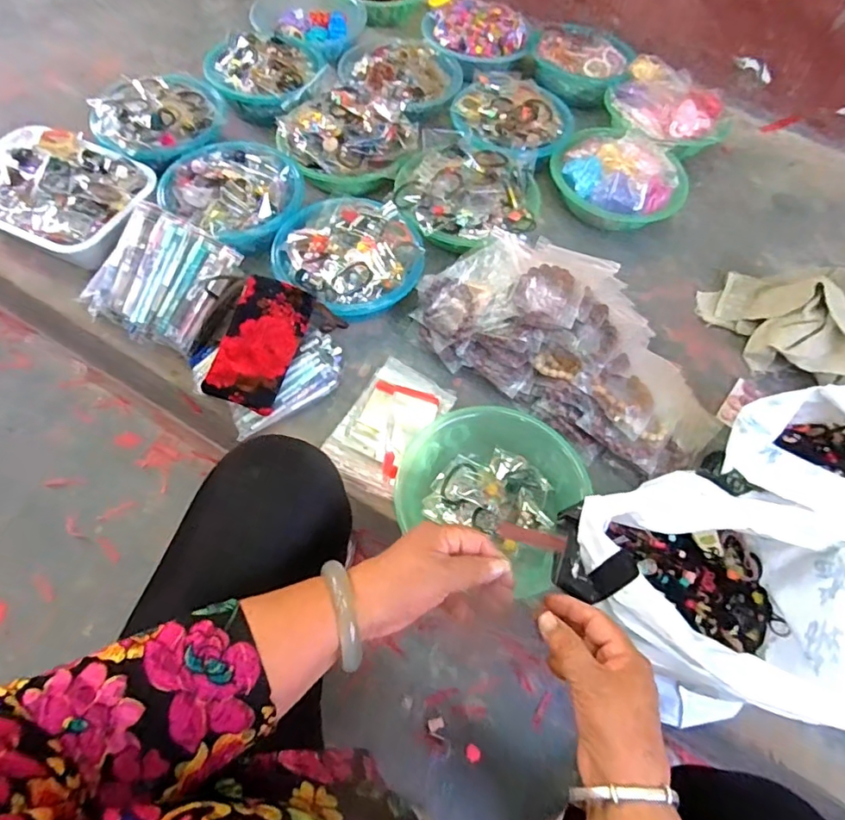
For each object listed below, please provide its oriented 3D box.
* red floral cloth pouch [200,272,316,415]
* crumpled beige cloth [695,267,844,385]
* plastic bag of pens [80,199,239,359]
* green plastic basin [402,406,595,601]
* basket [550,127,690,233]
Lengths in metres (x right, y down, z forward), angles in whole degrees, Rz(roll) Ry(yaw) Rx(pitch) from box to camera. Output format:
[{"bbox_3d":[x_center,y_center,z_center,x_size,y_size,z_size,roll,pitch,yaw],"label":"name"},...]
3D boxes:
[{"bbox_3d":[-0.214,-0.089,0.725,0.094,0.026,0.174,20,75,-12],"label":"red floral cloth pouch"},{"bbox_3d":[0.581,-0.147,0.849,0.183,0.101,0.239,-33,68,-20],"label":"crumpled beige cloth"},{"bbox_3d":[-0.371,-0.183,0.770,0.162,0.071,0.176,27,88,-14],"label":"plastic bag of pens"},{"bbox_3d":[0.090,0.092,0.700,0.218,0.057,0.200,2,61,-3],"label":"green plastic basin"},{"bbox_3d":[0.343,-0.400,0.970,0.232,0.106,0.187,24,62,9],"label":"basket"}]

